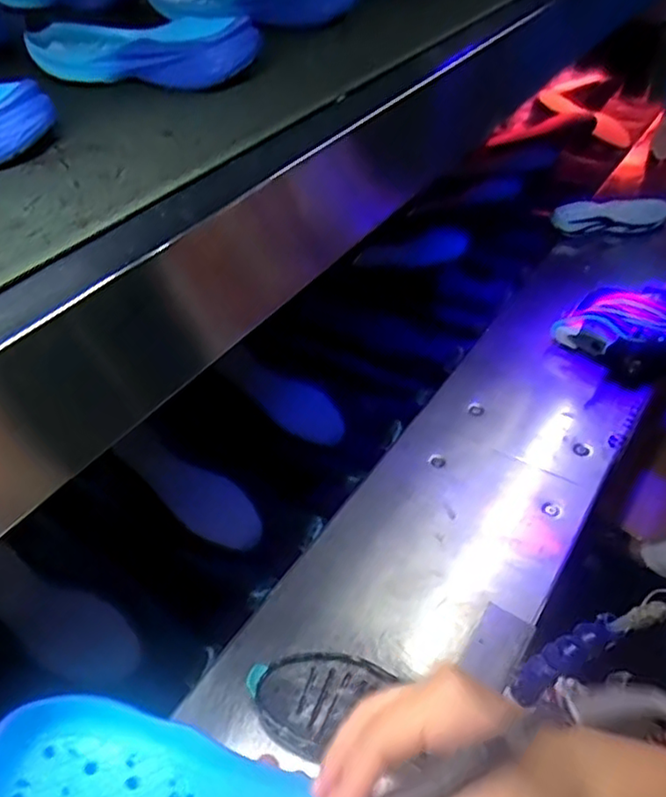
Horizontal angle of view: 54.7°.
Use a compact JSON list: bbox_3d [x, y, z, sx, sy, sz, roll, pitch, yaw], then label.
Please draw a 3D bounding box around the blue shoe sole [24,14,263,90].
[{"bbox_3d":[-0.190,-0.330,0.607,0.254,0.041,0.085,18,47,22],"label":"blue shoe sole"}]

